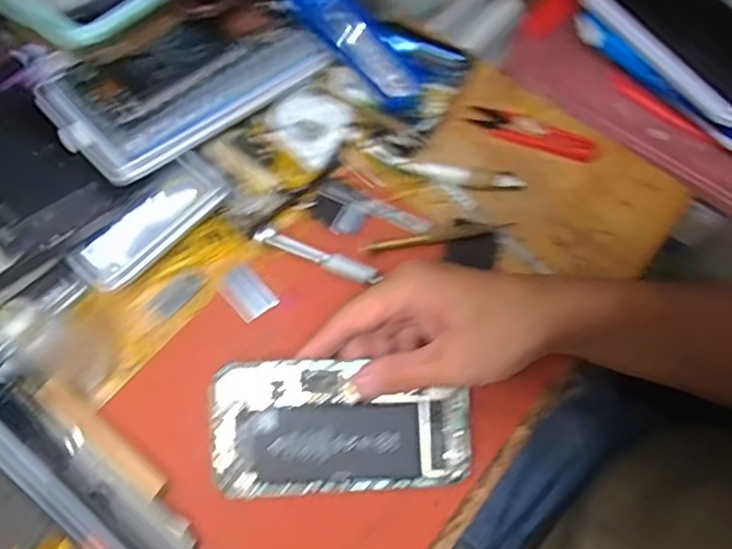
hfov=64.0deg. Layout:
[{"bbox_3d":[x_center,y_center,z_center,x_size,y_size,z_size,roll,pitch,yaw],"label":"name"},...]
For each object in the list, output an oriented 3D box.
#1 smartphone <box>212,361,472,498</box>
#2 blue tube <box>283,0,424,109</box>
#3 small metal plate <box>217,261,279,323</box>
[{"bbox_3d":[-0.014,0.089,0.347,0.150,0.005,0.075,-2,83,-2],"label":"smartphone"},{"bbox_3d":[-0.012,-0.185,0.447,0.134,0.033,0.035,44,70,-13],"label":"blue tube"},{"bbox_3d":[-0.080,0.011,0.391,0.025,0.004,0.037,-39,73,-16],"label":"small metal plate"}]

